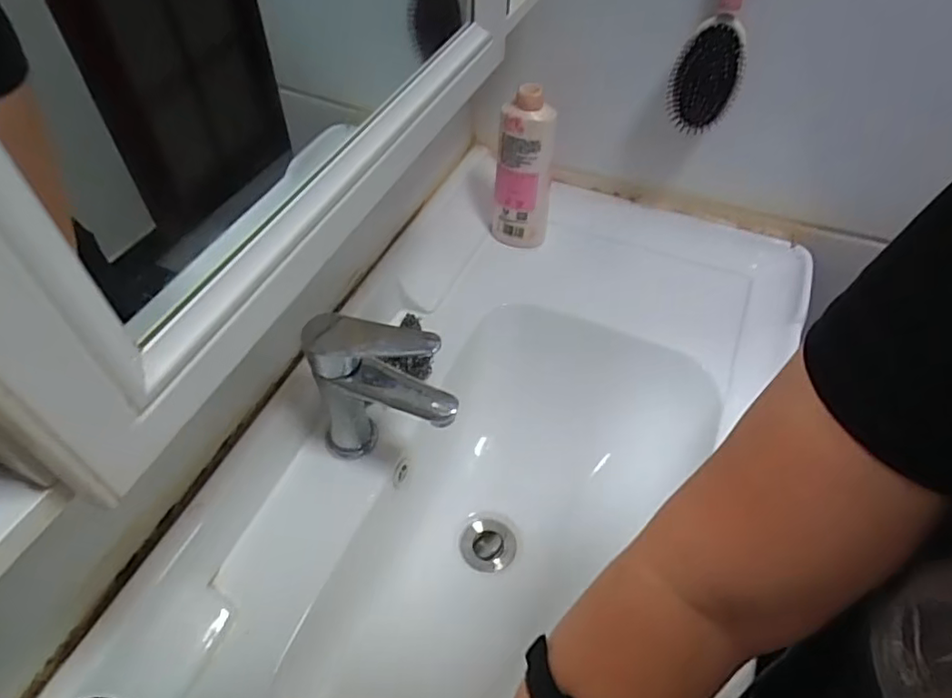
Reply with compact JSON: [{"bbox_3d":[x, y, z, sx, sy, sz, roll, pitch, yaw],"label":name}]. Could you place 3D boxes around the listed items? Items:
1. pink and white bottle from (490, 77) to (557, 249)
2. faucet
[{"bbox_3d":[0.056,-0.213,0.723,0.065,0.190,0.049,1,50,0],"label":"pink and white bottle"},{"bbox_3d":[-0.074,0.045,0.529,0.119,0.193,0.047,13,51,10],"label":"faucet"}]

